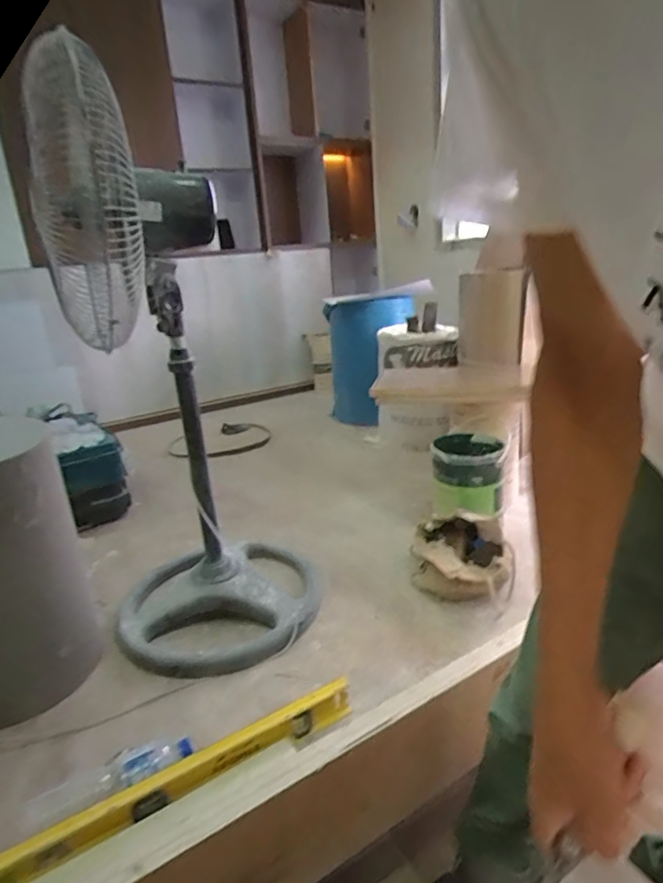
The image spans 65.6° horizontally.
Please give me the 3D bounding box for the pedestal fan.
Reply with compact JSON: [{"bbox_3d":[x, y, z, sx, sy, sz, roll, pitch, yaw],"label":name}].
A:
[{"bbox_3d":[-0.264,-0.119,0.941,0.346,0.963,0.455,-10,20,-15],"label":"pedestal fan"}]

